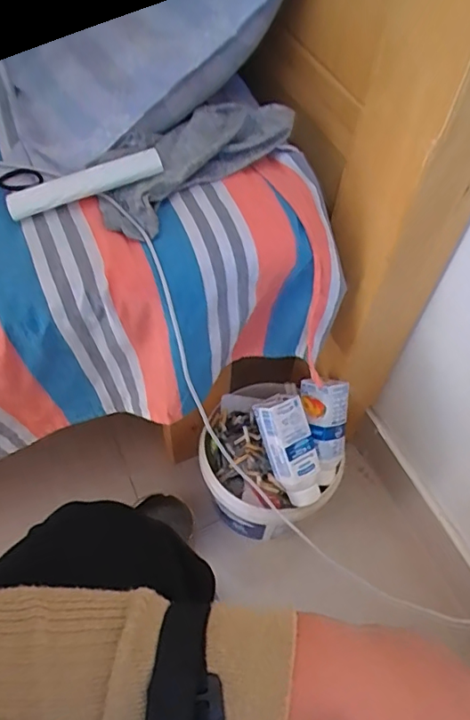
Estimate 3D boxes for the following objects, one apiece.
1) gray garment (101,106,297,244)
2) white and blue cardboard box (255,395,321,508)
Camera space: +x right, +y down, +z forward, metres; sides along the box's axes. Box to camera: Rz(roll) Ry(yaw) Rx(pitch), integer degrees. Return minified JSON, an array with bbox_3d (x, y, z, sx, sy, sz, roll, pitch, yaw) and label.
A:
[{"bbox_3d":[-0.045,-0.201,0.555,0.100,0.041,0.203,39,61,21],"label":"gray garment"},{"bbox_3d":[0.072,0.118,0.713,0.059,0.041,0.140,-20,97,-17],"label":"white and blue cardboard box"}]

